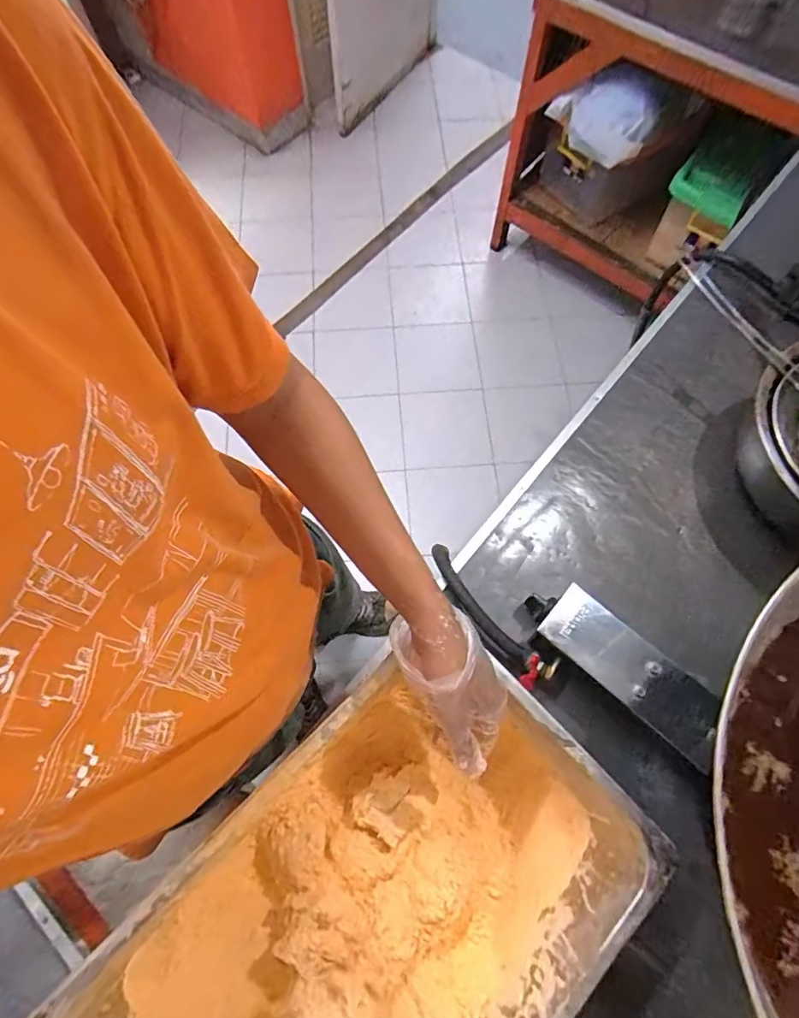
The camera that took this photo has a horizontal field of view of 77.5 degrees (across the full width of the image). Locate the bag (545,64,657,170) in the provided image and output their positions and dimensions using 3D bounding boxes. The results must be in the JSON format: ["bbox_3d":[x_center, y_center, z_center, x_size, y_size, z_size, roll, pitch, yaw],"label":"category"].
[{"bbox_3d":[0.582,-1.144,1.436,0.285,0.235,0.154,15,69,6],"label":"bag"}]

